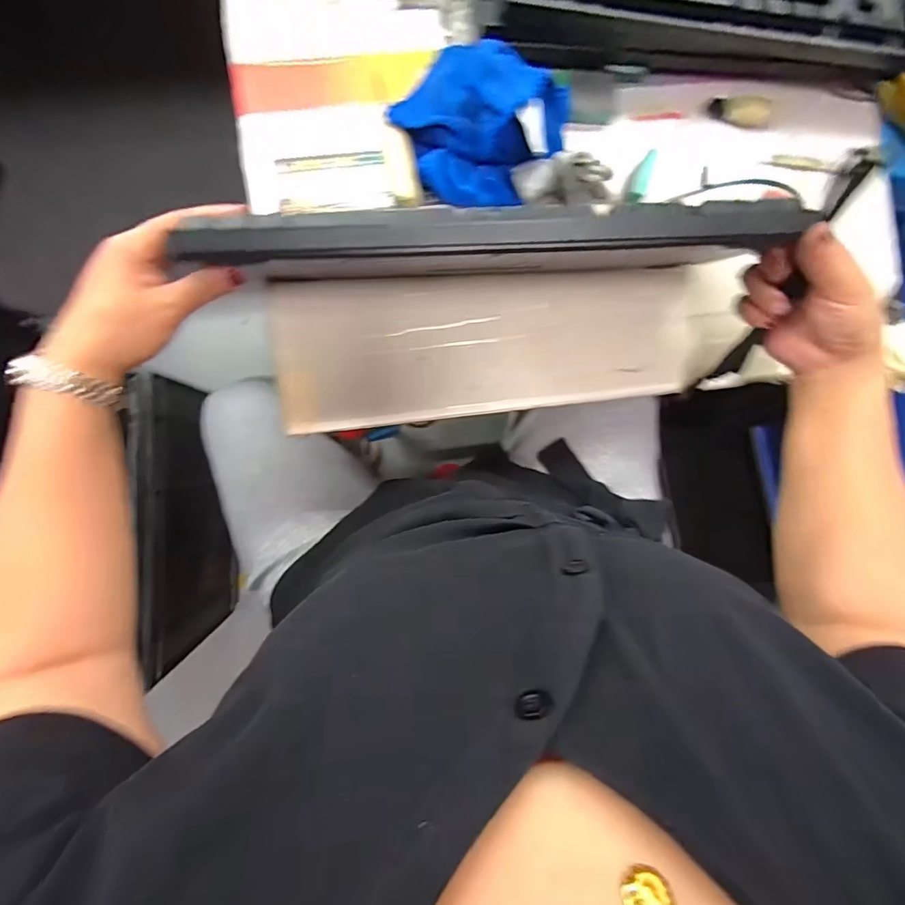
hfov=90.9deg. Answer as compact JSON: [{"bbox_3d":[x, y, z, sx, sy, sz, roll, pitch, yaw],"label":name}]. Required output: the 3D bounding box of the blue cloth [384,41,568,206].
[{"bbox_3d":[0.021,-0.293,0.400,0.152,0.079,0.121,18,88,-4],"label":"blue cloth"}]

